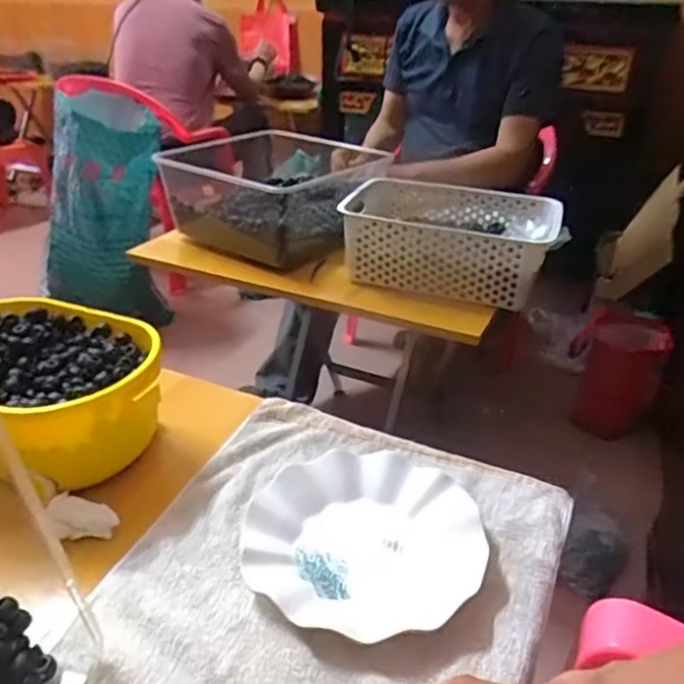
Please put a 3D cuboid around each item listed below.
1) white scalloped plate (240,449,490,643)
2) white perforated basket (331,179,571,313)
[{"bbox_3d":[0.020,0.150,0.503,0.177,0.022,0.180,1,30,-1],"label":"white scalloped plate"},{"bbox_3d":[0.158,-0.156,0.971,0.308,0.106,0.218,8,30,14],"label":"white perforated basket"}]

